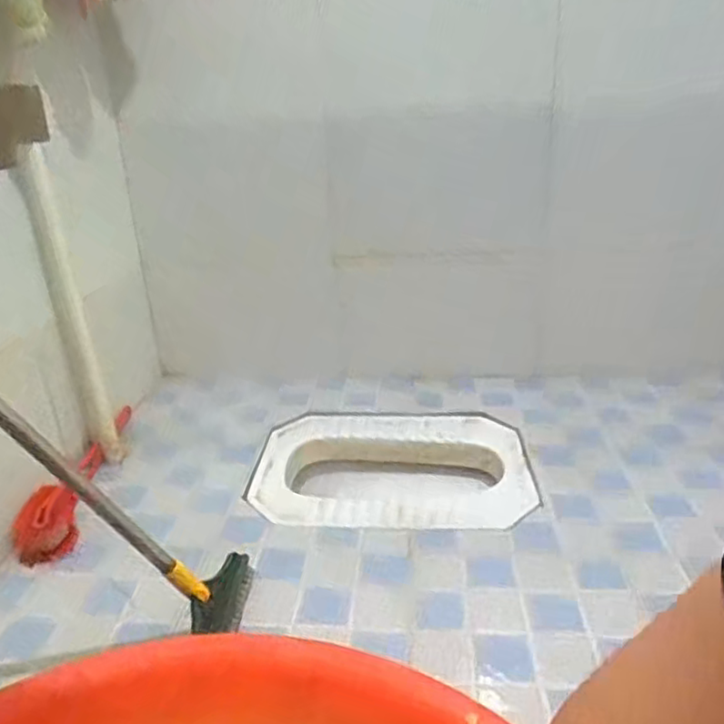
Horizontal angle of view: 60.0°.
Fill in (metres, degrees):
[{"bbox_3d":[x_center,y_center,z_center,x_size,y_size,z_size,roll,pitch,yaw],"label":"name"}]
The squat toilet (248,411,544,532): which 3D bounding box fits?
[{"bbox_3d":[0.061,0.222,1.192,0.482,0.123,0.387,-1,23,3],"label":"squat toilet"}]

